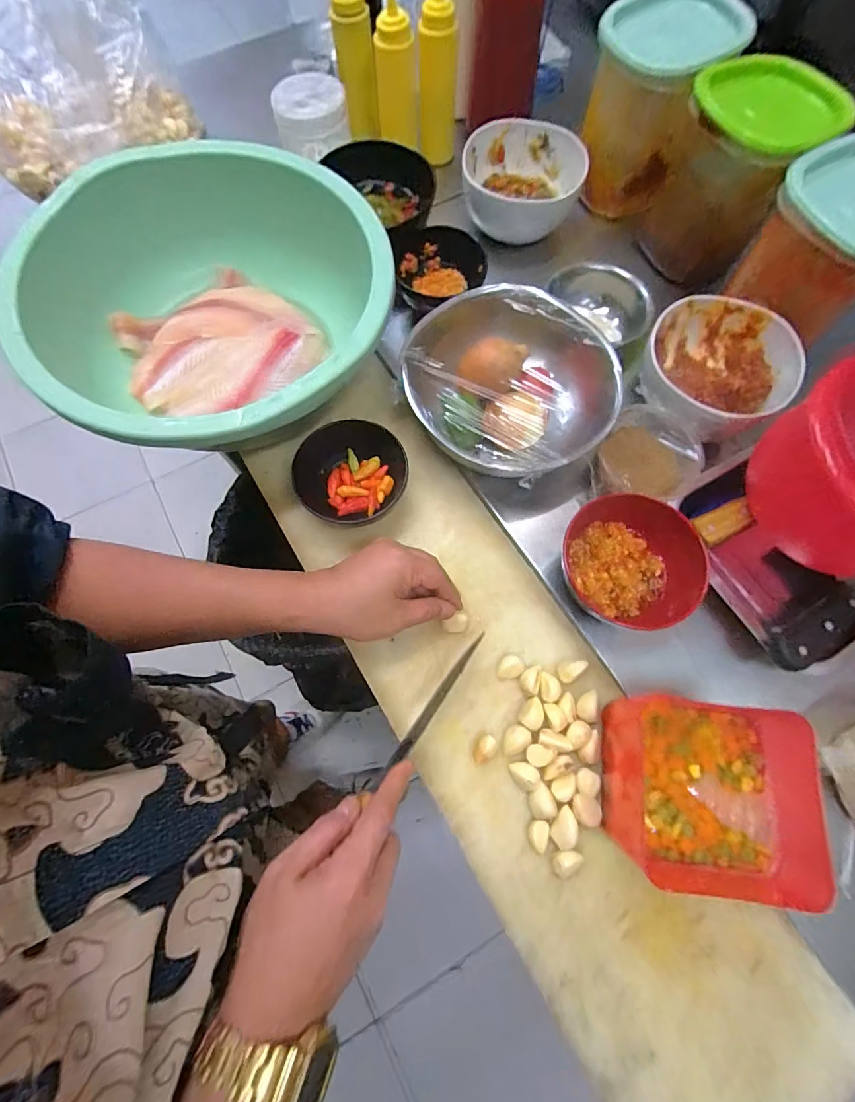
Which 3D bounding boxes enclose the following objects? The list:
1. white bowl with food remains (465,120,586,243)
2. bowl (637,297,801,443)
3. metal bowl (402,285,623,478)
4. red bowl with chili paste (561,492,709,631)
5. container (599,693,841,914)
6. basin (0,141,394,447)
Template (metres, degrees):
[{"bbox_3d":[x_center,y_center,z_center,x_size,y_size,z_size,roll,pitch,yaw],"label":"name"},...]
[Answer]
[{"bbox_3d":[0.118,-0.471,0.576,0.148,0.072,0.128,5,71,0],"label":"white bowl with food remains"},{"bbox_3d":[0.299,-0.187,0.492,0.142,0.080,0.142,41,75,12],"label":"bowl"},{"bbox_3d":[0.093,-0.178,0.480,0.200,0.068,0.211,0,71,-1],"label":"metal bowl"},{"bbox_3d":[0.188,0.016,0.424,0.126,0.076,0.112,23,72,6],"label":"red bowl with chili paste"},{"bbox_3d":[0.218,0.190,0.356,0.131,0.088,0.137,9,71,2],"label":"container"},{"bbox_3d":[-0.207,-0.241,0.458,0.334,0.113,0.336,0,71,-1],"label":"basin"}]

